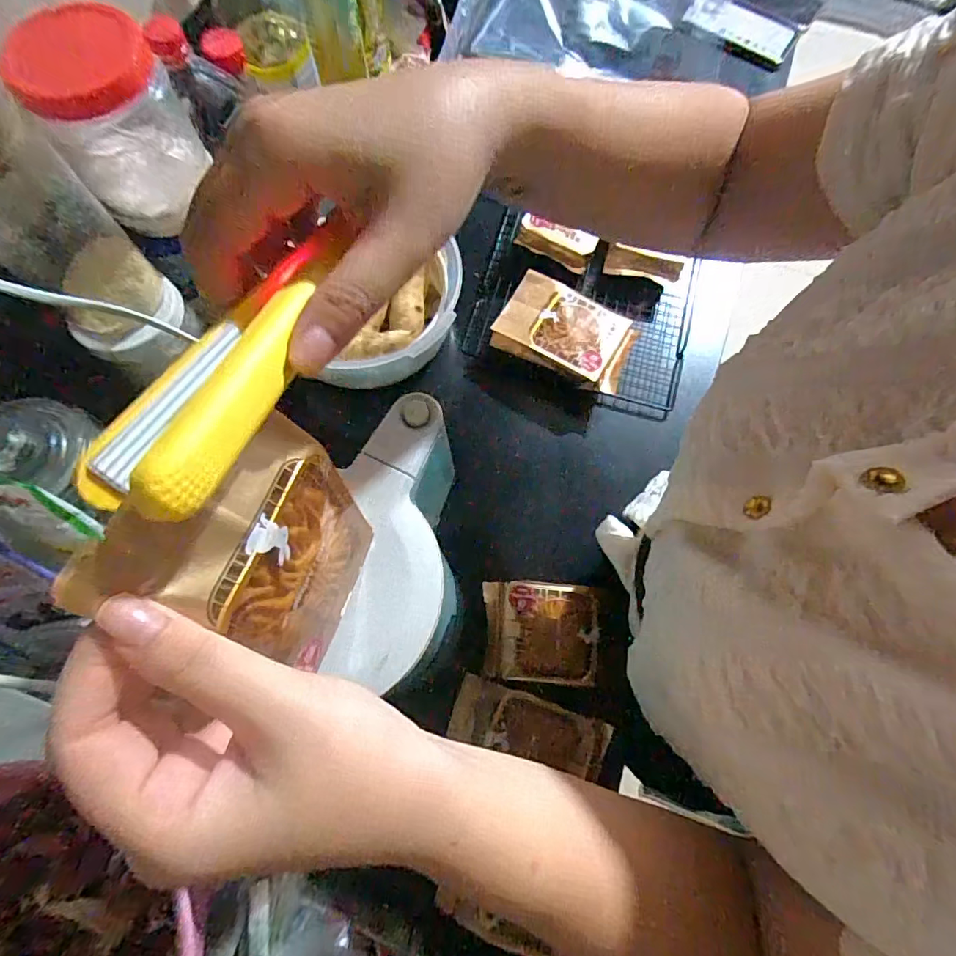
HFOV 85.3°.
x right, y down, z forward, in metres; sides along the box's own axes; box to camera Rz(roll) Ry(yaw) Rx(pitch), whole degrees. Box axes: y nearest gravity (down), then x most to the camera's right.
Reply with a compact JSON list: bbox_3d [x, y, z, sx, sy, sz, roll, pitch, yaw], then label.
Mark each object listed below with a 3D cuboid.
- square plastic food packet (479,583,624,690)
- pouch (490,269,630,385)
[{"bbox_3d":[0.069,0.143,0.483,0.124,0.010,0.088,5,72,0],"label":"square plastic food packet"},{"bbox_3d":[0.090,-0.164,0.571,0.128,0.022,0.092,31,76,10],"label":"pouch"}]

